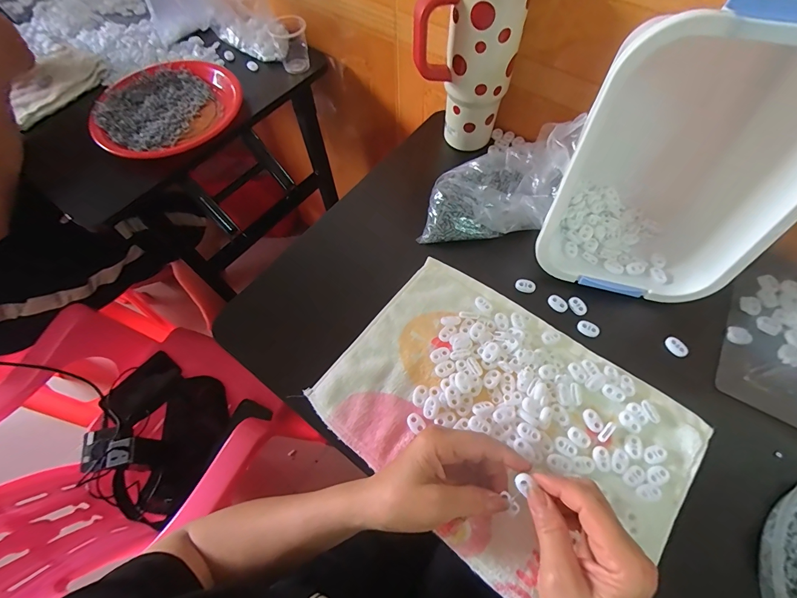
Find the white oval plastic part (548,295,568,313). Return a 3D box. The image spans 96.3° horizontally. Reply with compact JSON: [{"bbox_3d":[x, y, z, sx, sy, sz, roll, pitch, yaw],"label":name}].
[{"bbox_3d":[0.186,0.006,0.416,0.023,0.007,0.015,35,69,18],"label":"white oval plastic part"}]

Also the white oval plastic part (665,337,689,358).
[{"bbox_3d":[0.303,0.052,0.388,0.015,0.008,0.024,-24,64,-10],"label":"white oval plastic part"}]

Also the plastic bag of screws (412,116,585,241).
[{"bbox_3d":[0.112,-0.137,0.429,0.145,0.096,0.119,11,66,8],"label":"plastic bag of screws"}]

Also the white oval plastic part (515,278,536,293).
[{"bbox_3d":[0.153,-0.016,0.429,0.023,0.008,0.015,21,66,12],"label":"white oval plastic part"}]

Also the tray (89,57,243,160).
[{"bbox_3d":[-0.384,-0.319,0.596,0.231,0.040,0.242,-31,66,-13],"label":"tray"}]

